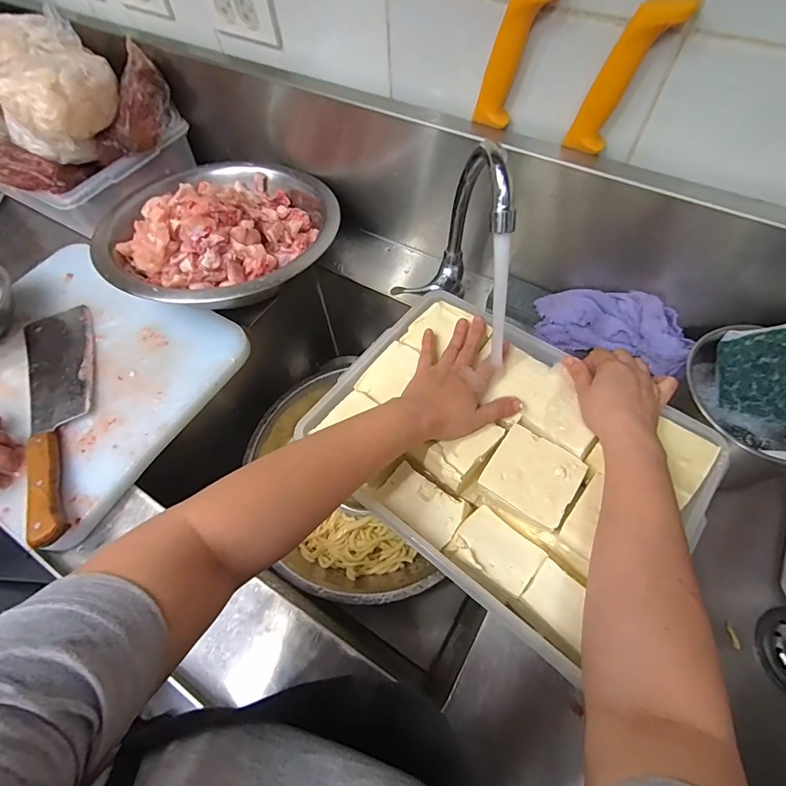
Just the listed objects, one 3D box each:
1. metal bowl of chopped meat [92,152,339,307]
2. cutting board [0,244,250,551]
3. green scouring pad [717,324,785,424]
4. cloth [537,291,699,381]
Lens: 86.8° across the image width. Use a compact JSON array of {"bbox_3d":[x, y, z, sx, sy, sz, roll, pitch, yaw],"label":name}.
[{"bbox_3d":[-0.242,-0.237,0.593,0.315,0.102,0.300,-1,62,2],"label":"metal bowl of chopped meat"},{"bbox_3d":[-0.439,-0.030,0.556,0.389,0.031,0.325,27,66,15],"label":"cutting board"},{"bbox_3d":[0.389,-0.016,0.433,0.076,0.100,0.016,-7,16,29],"label":"green scouring pad"},{"bbox_3d":[0.274,-0.085,0.532,0.184,0.063,0.070,21,64,28],"label":"cloth"}]

